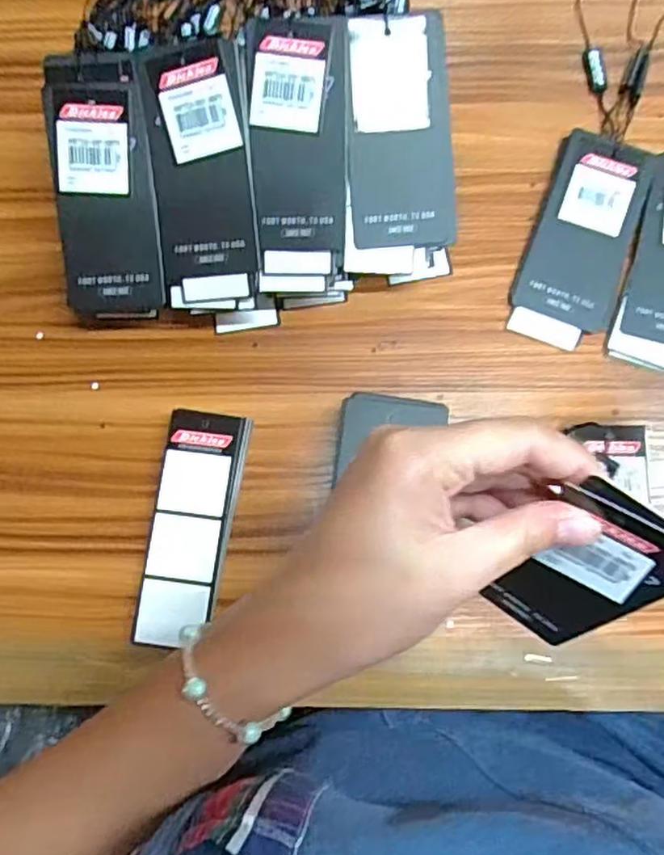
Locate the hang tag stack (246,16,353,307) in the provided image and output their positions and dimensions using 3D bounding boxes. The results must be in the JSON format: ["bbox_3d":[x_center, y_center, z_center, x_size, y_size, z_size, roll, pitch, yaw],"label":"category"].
[{"bbox_3d":[-0.016,-0.132,0.333,0.047,0.028,0.136,-1,108,1],"label":"hang tag stack"}]

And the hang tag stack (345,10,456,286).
[{"bbox_3d":[0.035,-0.140,0.335,0.056,0.028,0.126,-3,109,1],"label":"hang tag stack"}]

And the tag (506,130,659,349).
[{"bbox_3d":[0.139,-0.105,0.360,0.055,0.014,0.121,19,80,5],"label":"tag"}]

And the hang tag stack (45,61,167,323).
[{"bbox_3d":[-0.114,-0.121,0.335,0.049,0.023,0.126,-3,104,1],"label":"hang tag stack"}]

